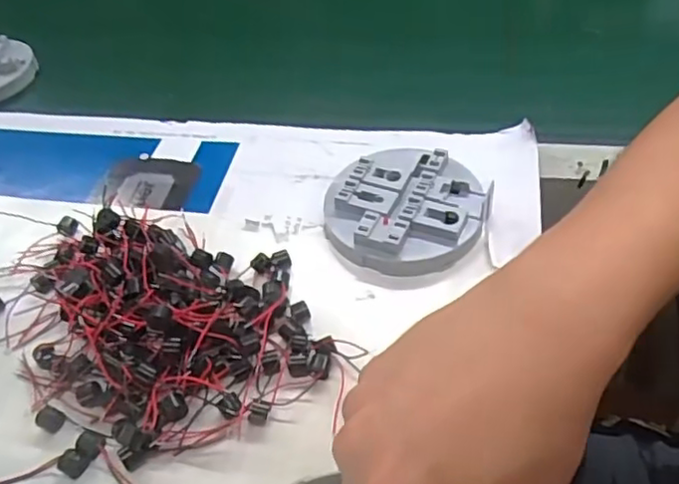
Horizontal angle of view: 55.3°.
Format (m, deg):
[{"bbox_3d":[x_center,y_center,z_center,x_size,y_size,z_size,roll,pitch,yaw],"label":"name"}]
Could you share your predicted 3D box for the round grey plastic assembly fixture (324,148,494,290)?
[{"bbox_3d":[0.042,-0.021,0.417,0.100,0.024,0.099,-2,46,2],"label":"round grey plastic assembly fixture"}]

